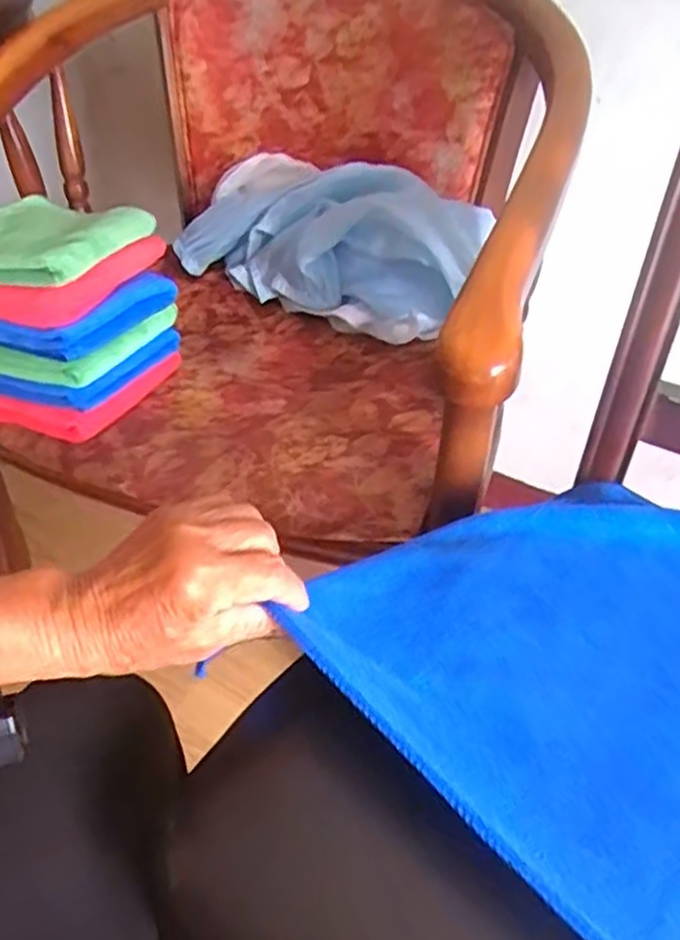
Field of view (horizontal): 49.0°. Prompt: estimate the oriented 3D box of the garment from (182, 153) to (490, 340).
[{"bbox_3d":[-0.015,-0.258,0.871,0.356,0.163,0.143,29,45,29],"label":"garment"}]

